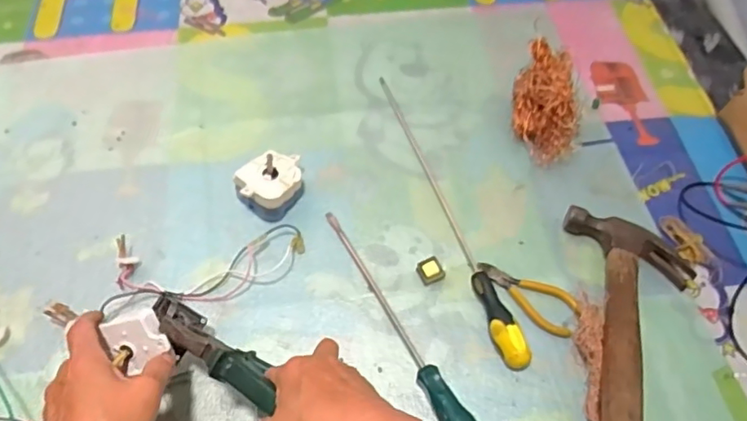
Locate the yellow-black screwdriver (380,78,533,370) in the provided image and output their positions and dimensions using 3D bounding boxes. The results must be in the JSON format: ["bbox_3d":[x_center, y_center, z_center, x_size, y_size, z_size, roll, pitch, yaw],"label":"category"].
[{"bbox_3d":[0.070,-0.010,0.603,0.031,0.026,0.377,-19,60,-9],"label":"yellow-black screwdriver"}]

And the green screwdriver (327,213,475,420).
[{"bbox_3d":[0.024,0.105,0.530,0.027,0.024,0.281,-26,61,-13],"label":"green screwdriver"}]

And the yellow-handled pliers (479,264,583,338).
[{"bbox_3d":[0.155,0.079,0.554,0.040,0.020,0.106,-37,64,-19],"label":"yellow-handled pliers"}]

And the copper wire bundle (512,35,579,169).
[{"bbox_3d":[0.200,-0.125,0.653,0.071,0.065,0.137,4,59,3],"label":"copper wire bundle"}]

